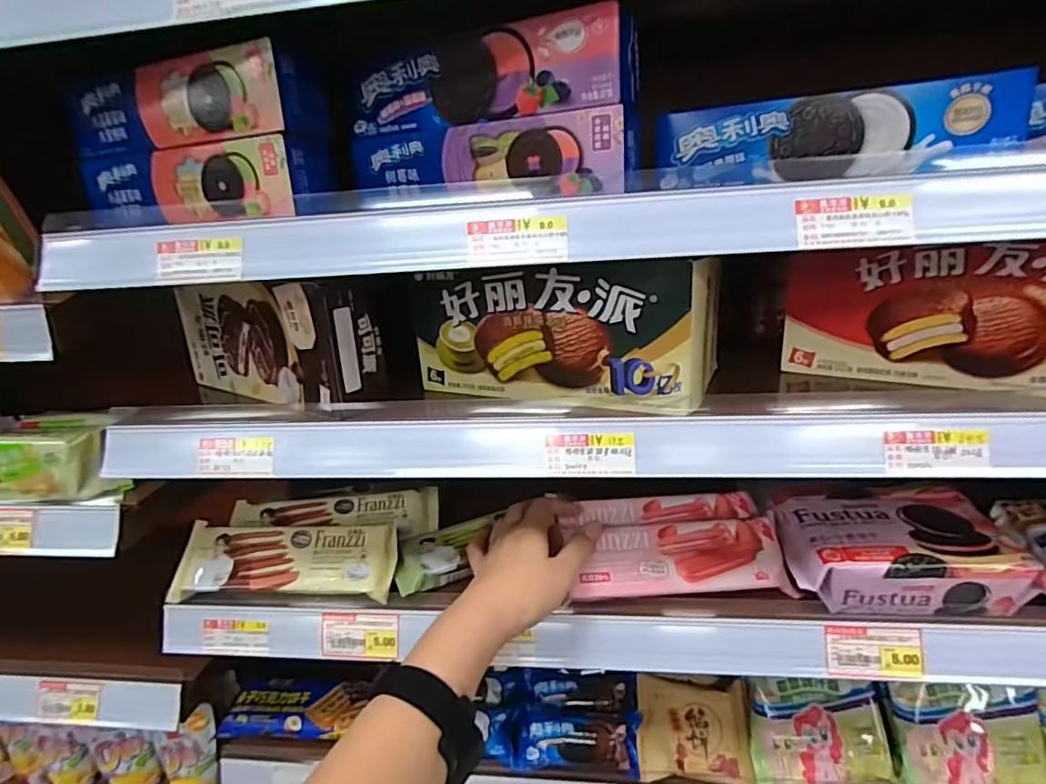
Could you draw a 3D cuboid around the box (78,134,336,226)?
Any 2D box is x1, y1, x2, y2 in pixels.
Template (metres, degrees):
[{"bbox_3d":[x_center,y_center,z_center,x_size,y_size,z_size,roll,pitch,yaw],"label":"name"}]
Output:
[{"bbox_3d":[-0.236,-0.154,0.415,0.201,0.050,0.046,3,21,19],"label":"box"}]

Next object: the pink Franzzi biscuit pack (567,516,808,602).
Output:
[{"bbox_3d":[0.136,0.150,0.490,0.170,0.034,0.065,-6,54,0],"label":"pink Franzzi biscuit pack"}]

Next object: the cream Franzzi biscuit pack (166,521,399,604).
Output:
[{"bbox_3d":[-0.217,0.156,0.515,0.202,0.021,0.065,-2,57,5],"label":"cream Franzzi biscuit pack"}]

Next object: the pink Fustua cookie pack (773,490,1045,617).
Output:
[{"bbox_3d":[0.309,0.131,0.471,0.170,0.048,0.107,-2,20,5],"label":"pink Fustua cookie pack"}]

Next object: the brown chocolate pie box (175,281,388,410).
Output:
[{"bbox_3d":[-0.213,-0.049,0.485,0.222,0.098,0.048,10,24,33],"label":"brown chocolate pie box"}]

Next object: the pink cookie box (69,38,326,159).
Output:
[{"bbox_3d":[-0.238,-0.202,0.398,0.195,0.050,0.039,3,21,19],"label":"pink cookie box"}]

